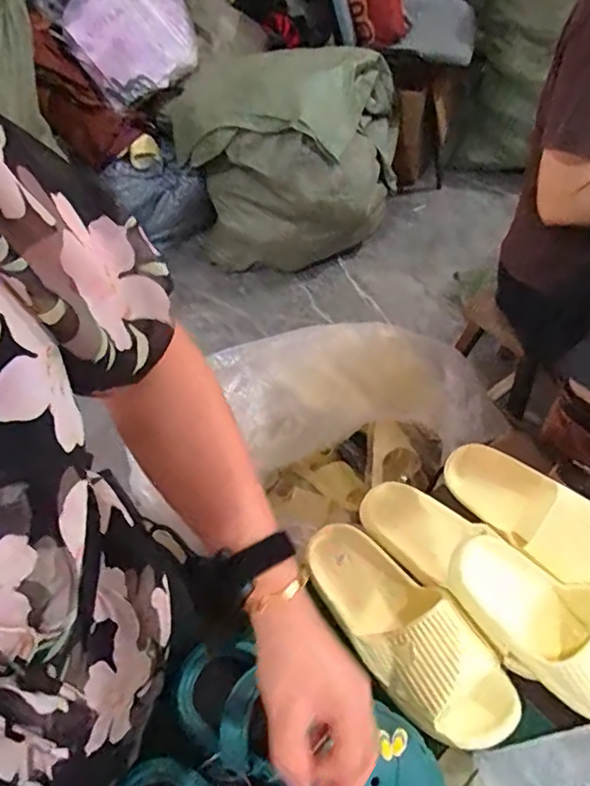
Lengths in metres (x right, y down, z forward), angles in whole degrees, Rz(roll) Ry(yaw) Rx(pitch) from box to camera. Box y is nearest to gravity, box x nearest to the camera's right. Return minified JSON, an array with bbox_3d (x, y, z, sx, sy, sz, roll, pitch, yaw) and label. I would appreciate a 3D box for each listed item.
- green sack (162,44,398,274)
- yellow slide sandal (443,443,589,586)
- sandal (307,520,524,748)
[{"bbox_3d":[-0.052,-0.758,1.841,0.727,0.531,0.521,6,55,9],"label":"green sack"},{"bbox_3d":[0.291,0.146,0.665,0.239,0.058,0.090,38,93,33],"label":"yellow slide sandal"},{"bbox_3d":[0.110,0.238,0.584,0.110,0.065,0.266,-34,58,-18],"label":"sandal"}]

